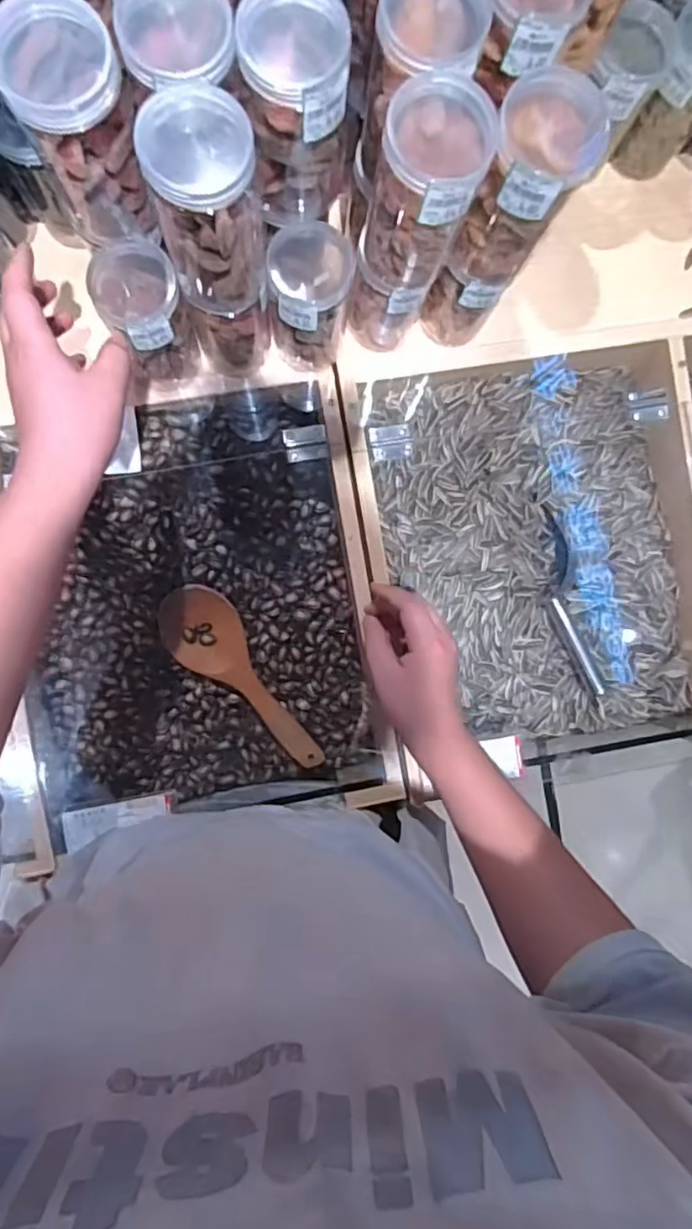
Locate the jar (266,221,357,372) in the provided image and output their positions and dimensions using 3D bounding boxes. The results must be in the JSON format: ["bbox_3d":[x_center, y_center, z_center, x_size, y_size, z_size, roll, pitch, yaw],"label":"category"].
[{"bbox_3d":[-0.032,-0.258,0.530,0.062,0.126,0.061,0,89,-4],"label":"jar"}]

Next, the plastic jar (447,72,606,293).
[{"bbox_3d":[0.116,-0.279,0.422,0.060,0.135,0.066,0,89,-4],"label":"plastic jar"}]

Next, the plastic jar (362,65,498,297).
[{"bbox_3d":[0.048,-0.273,0.423,0.061,0.134,0.059,0,89,-4],"label":"plastic jar"}]

